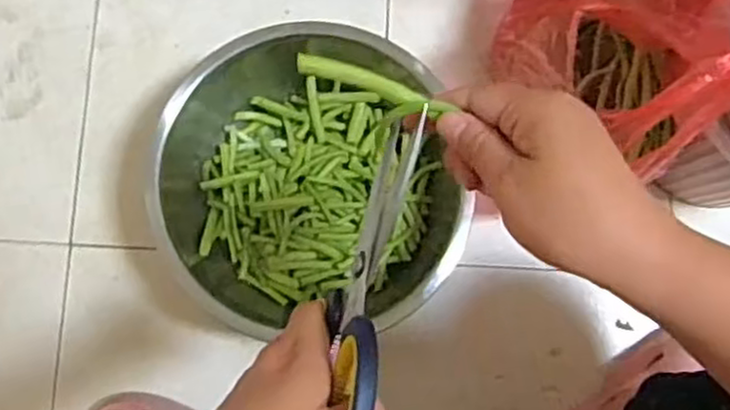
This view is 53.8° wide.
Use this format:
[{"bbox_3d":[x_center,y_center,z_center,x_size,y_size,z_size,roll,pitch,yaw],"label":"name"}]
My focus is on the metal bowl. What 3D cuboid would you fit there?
[{"bbox_3d":[-0.058,-0.019,0.660,0.246,0.120,0.272,-23,84,-8],"label":"metal bowl"}]

